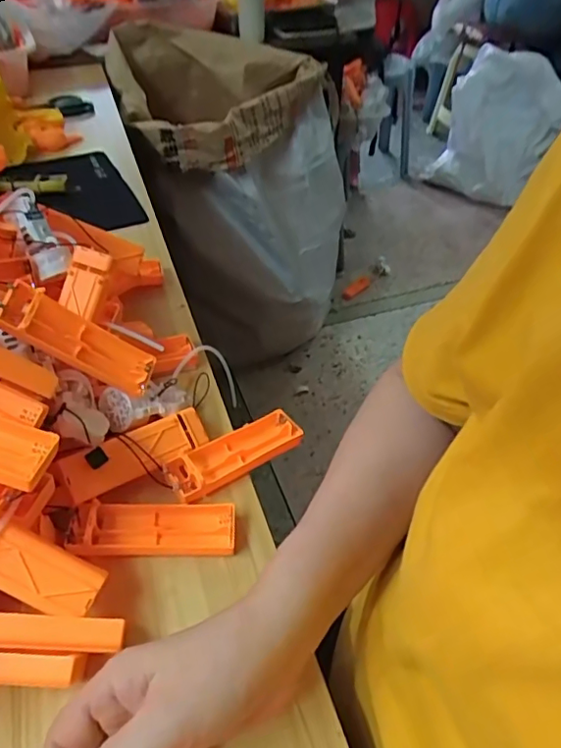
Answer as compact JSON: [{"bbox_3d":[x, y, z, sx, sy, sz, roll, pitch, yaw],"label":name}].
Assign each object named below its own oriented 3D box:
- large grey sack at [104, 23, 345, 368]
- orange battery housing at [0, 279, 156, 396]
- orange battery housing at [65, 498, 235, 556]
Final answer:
[{"bbox_3d":[-0.097,-0.395,1.354,0.483,0.642,0.406,-18,46,-19],"label":"large grey sack"},{"bbox_3d":[-0.137,-0.023,0.387,0.110,0.024,0.031,33,30,-33],"label":"orange battery housing"},{"bbox_3d":[-0.085,0.102,0.377,0.106,0.023,0.034,-2,43,-3],"label":"orange battery housing"}]

